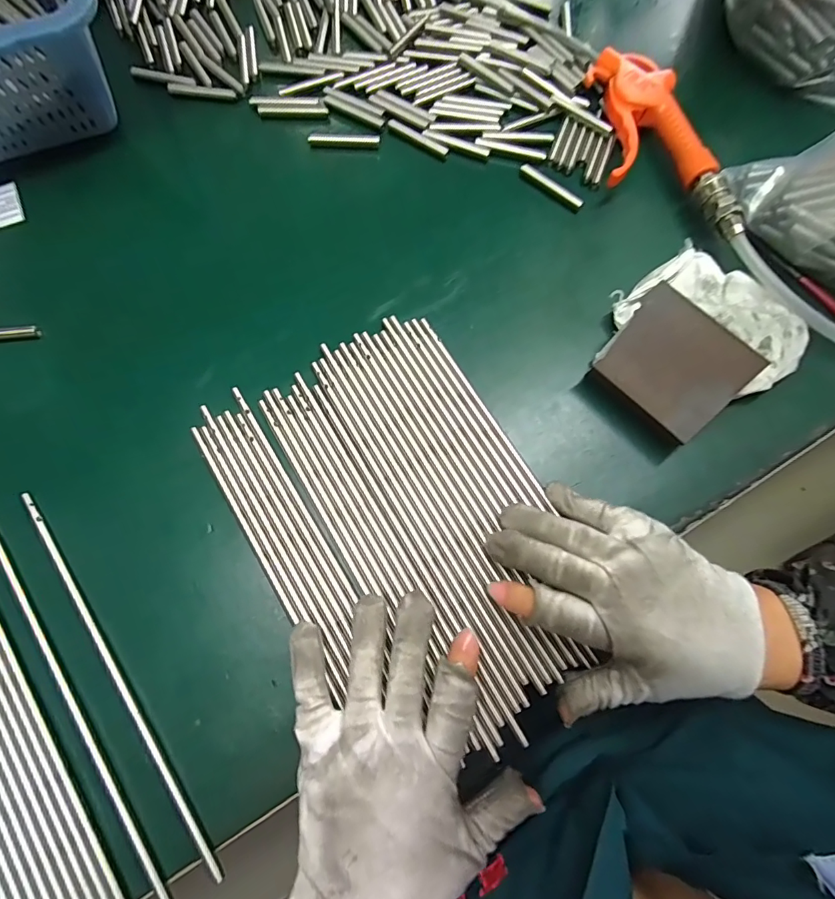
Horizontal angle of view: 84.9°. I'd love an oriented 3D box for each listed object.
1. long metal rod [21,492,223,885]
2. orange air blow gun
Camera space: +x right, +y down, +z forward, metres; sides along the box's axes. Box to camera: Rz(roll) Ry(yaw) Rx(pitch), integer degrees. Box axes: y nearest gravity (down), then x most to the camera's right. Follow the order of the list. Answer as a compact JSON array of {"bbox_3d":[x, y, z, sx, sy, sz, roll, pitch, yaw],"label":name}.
[{"bbox_3d":[-0.178,0.128,0.267,0.005,0.008,0.248,-35,77,-10],"label":"long metal rod"},{"bbox_3d":[0.175,-0.232,0.353,0.076,0.029,0.179,-9,74,-3],"label":"orange air blow gun"}]

